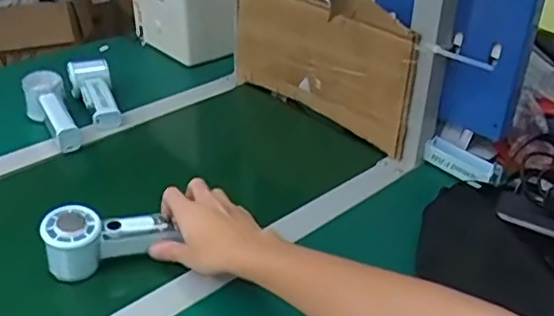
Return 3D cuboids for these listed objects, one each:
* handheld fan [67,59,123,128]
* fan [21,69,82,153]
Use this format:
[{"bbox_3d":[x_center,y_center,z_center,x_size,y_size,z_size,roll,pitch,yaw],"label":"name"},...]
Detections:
[{"bbox_3d":[-0.274,-0.099,0.909,0.060,0.040,0.141,-17,51,-26],"label":"handheld fan"},{"bbox_3d":[-0.323,-0.069,0.856,0.058,0.054,0.155,-21,54,-30],"label":"fan"}]

